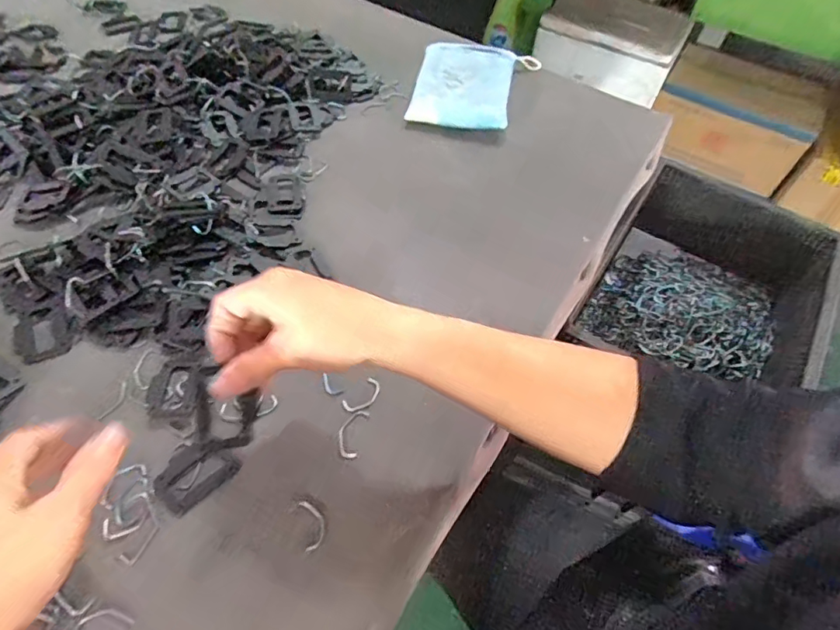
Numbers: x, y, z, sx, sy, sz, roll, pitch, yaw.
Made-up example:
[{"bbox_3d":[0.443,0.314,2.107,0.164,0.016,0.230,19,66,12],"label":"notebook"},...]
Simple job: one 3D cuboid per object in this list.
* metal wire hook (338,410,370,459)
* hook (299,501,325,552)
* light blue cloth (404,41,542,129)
[{"bbox_3d":[-0.052,0.090,0.384,0.018,0.005,0.038,12,56,5],"label":"metal wire hook"},{"bbox_3d":[-0.073,0.142,0.347,0.015,0.004,0.033,-12,57,-12],"label":"hook"},{"bbox_3d":[0.069,-0.293,0.637,0.139,0.025,0.177,11,56,4],"label":"light blue cloth"}]

